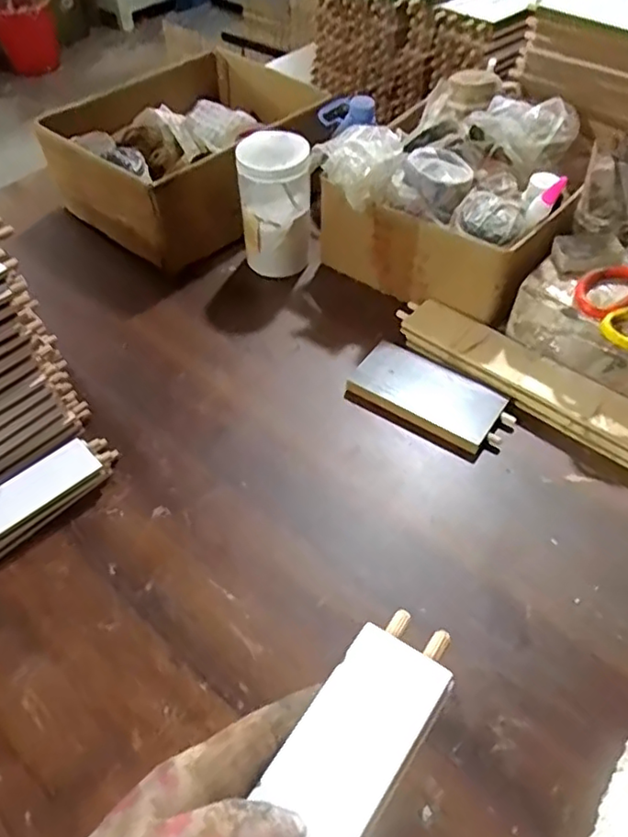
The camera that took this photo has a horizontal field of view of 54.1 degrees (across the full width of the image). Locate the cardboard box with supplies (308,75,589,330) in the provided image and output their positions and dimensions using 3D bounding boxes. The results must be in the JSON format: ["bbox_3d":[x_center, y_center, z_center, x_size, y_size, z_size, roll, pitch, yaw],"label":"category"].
[{"bbox_3d":[0.189,-0.274,0.743,0.285,0.162,0.292,24,56,20],"label":"cardboard box with supplies"}]

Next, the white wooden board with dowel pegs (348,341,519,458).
[{"bbox_3d":[0.125,-0.025,0.654,0.165,0.015,0.081,27,57,22],"label":"white wooden board with dowel pegs"}]

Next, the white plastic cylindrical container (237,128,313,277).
[{"bbox_3d":[-0.046,-0.257,0.750,0.085,0.155,0.083,-5,51,-1],"label":"white plastic cylindrical container"}]

